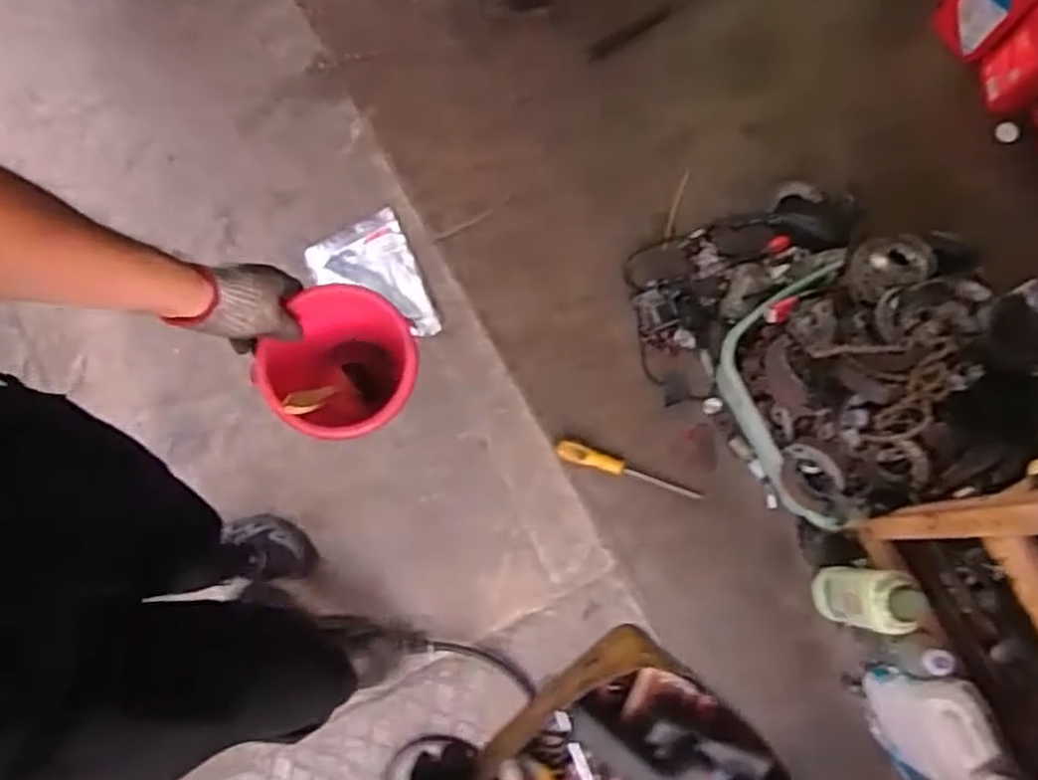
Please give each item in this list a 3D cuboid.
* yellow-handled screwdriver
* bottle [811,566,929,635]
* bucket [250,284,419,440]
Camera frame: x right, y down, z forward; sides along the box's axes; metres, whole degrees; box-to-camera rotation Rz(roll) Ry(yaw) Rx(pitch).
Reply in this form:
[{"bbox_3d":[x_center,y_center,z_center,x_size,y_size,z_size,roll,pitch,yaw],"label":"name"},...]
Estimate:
[{"bbox_3d":[0.183,0.134,1.250,0.250,0.035,0.035,18,80,3],"label":"yellow-handled screwdriver"},{"bbox_3d":[0.509,0.310,1.107,0.083,0.287,0.086,12,80,2],"label":"bottle"},{"bbox_3d":[-0.174,-0.016,0.801,0.144,0.187,0.147,0,79,1],"label":"bucket"}]

